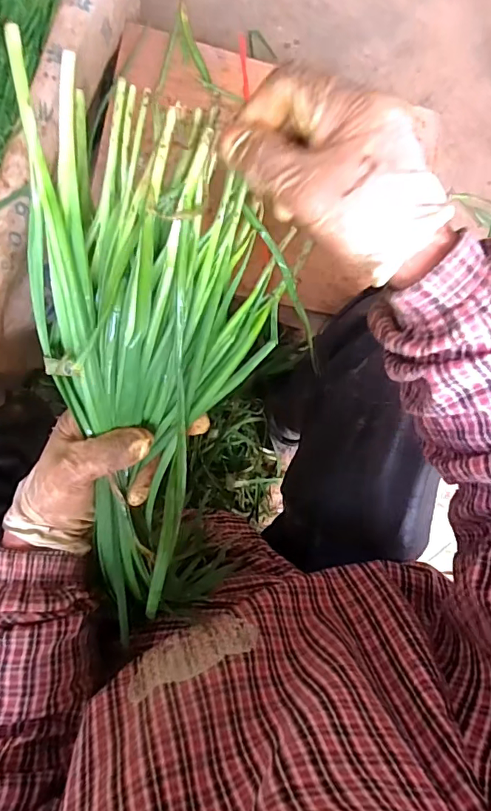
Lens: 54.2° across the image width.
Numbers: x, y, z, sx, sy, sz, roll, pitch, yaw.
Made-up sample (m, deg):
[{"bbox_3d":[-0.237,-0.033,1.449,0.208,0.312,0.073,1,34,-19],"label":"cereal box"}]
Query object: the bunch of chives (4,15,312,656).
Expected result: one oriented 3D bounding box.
[{"bbox_3d":[-0.042,-0.018,0.336,0.178,0.080,0.358,-5,110,-21],"label":"bunch of chives"}]

